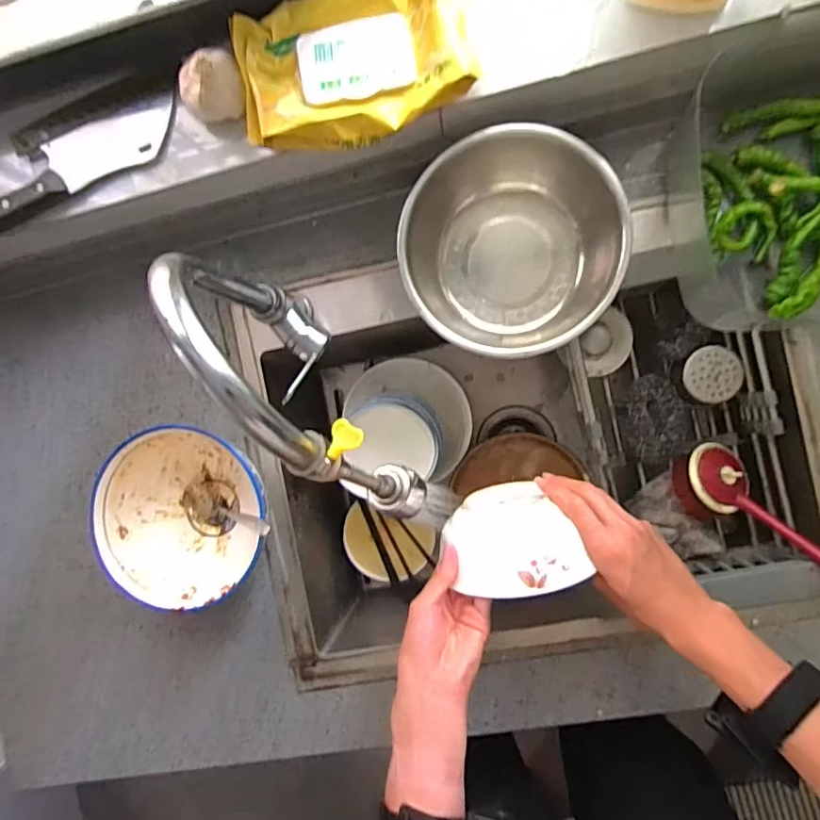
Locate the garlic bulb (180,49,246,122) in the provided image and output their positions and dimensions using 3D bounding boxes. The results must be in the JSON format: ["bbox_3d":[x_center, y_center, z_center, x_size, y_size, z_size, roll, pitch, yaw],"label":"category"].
[{"bbox_3d":[-0.179,-0.293,0.490,0.057,0.040,0.050,-31,87,7],"label":"garlic bulb"}]

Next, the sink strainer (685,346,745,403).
[{"bbox_3d":[0.333,-0.039,0.592,0.059,0.006,0.061,0,91,8],"label":"sink strainer"}]

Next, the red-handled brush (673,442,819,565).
[{"bbox_3d":[0.404,0.136,0.555,0.269,0.051,0.077,40,98,27],"label":"red-handled brush"}]

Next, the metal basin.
[{"bbox_3d":[0.100,-0.159,0.542,0.201,0.089,0.205,0,91,8],"label":"metal basin"}]

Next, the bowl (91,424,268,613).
[{"bbox_3d":[-0.230,0.108,0.578,0.175,0.092,0.175,0,91,8],"label":"bowl"}]

